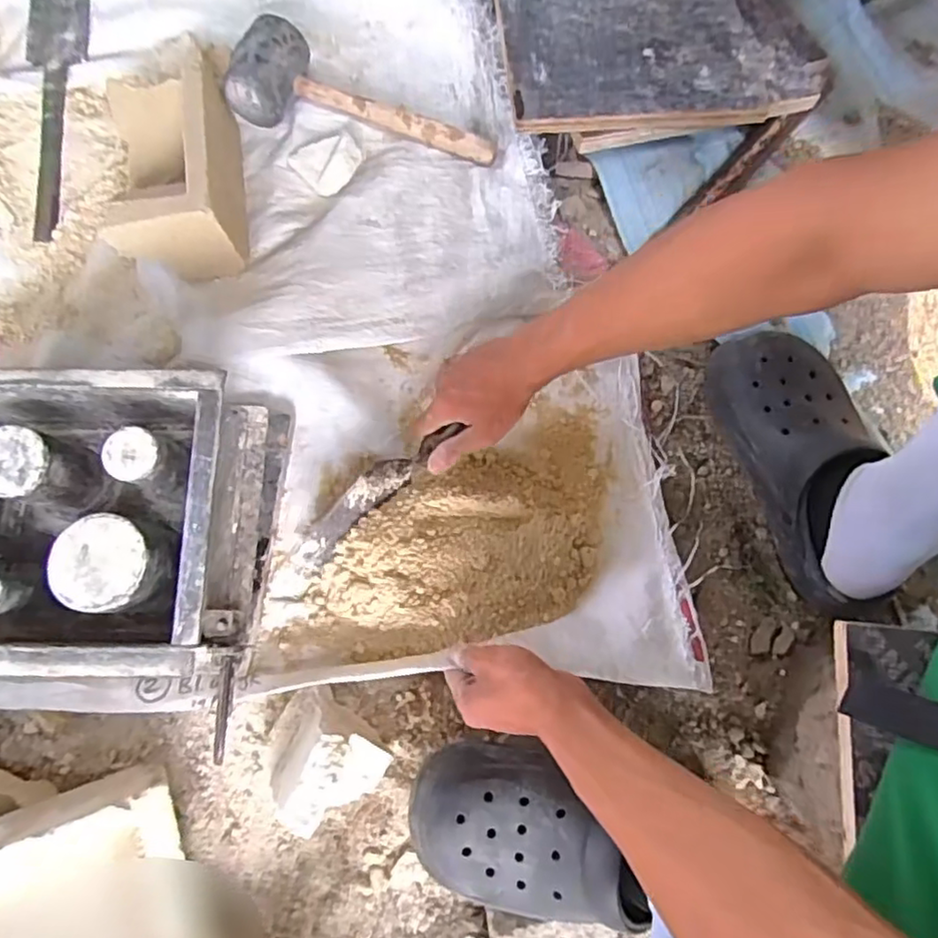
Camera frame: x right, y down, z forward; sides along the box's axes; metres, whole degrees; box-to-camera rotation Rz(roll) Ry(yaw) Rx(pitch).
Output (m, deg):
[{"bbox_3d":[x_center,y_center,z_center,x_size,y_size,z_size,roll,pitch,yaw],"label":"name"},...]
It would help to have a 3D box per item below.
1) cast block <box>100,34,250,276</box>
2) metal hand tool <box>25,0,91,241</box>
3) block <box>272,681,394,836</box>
[{"bbox_3d":[-0.293,-0.299,0.625,0.106,0.116,0.188,-8,75,-3],"label":"cast block"},{"bbox_3d":[-0.450,-0.383,0.676,0.064,0.020,0.292,-1,80,-2],"label":"metal hand tool"},{"bbox_3d":[-0.124,0.235,0.523,0.082,0.078,0.095,-43,80,-11],"label":"block"}]

